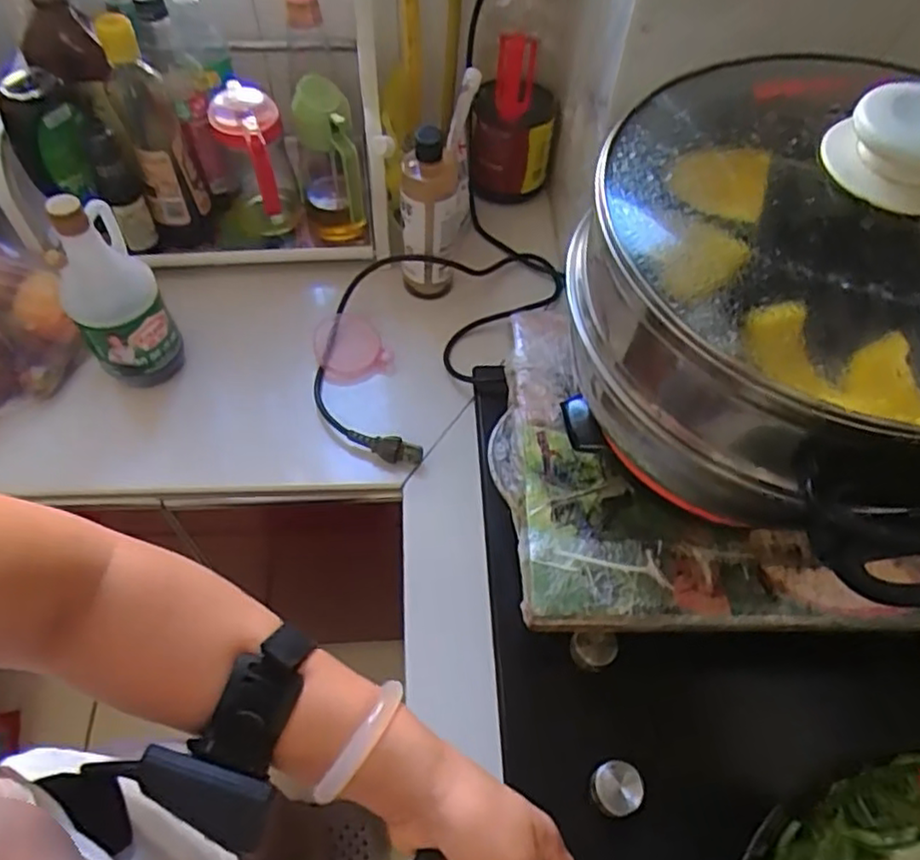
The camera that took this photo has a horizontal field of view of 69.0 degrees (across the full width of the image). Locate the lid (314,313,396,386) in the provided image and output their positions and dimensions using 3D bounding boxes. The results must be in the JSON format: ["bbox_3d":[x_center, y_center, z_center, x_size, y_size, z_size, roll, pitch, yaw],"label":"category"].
[{"bbox_3d":[-0.125,-0.095,0.772,0.078,0.032,0.086,-17,60,-13],"label":"lid"}]

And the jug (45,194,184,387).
[{"bbox_3d":[-0.353,-0.138,0.674,0.084,0.210,0.087,-31,63,-20],"label":"jug"}]

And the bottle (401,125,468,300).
[{"bbox_3d":[-0.030,-0.233,0.751,0.069,0.199,0.065,0,57,-2],"label":"bottle"}]

